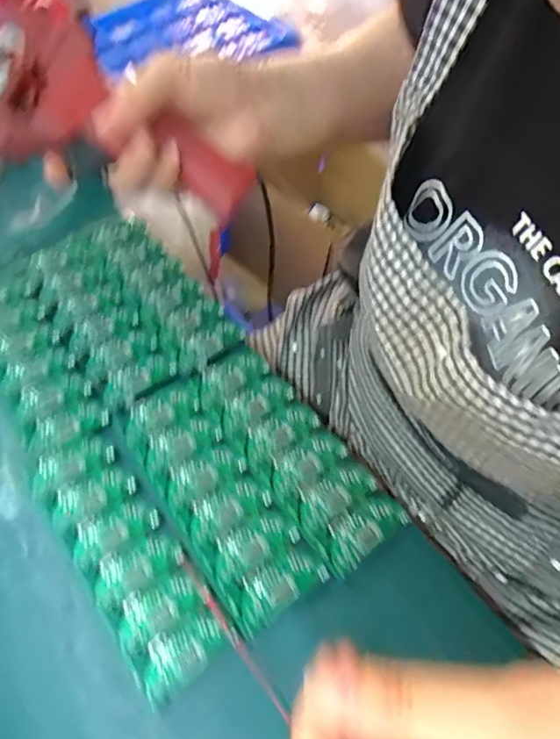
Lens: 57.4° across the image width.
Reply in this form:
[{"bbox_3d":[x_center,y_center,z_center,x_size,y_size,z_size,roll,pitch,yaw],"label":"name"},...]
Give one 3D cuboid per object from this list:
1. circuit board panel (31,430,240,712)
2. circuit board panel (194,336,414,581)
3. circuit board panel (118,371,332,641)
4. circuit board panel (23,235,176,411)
[{"bbox_3d":[-0.082,0.094,0.268,0.047,0.004,0.141,-36,64,-16],"label":"circuit board panel"},{"bbox_3d":[0.006,0.043,0.297,0.049,0.004,0.146,-34,64,-16],"label":"circuit board panel"},{"bbox_3d":[-0.038,0.066,0.284,0.051,0.004,0.145,-32,63,-14],"label":"circuit board panel"},{"bbox_3d":[-0.124,-0.040,0.347,0.049,0.005,0.148,-32,63,-15],"label":"circuit board panel"}]

